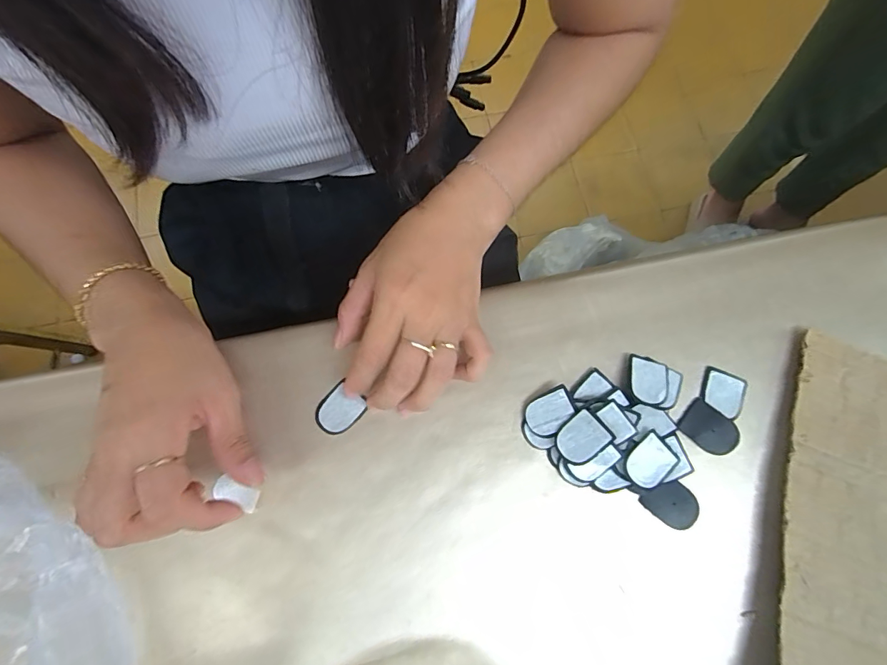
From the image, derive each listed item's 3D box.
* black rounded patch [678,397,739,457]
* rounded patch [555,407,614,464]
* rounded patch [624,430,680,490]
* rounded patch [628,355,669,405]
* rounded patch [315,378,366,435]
[{"bbox_3d":[0.177,0.065,0.279,0.035,0.006,0.027,40,74,14],"label":"black rounded patch"},{"bbox_3d":[0.087,0.068,0.266,0.032,0.004,0.026,-43,65,3],"label":"rounded patch"},{"bbox_3d":[0.130,0.082,0.264,0.033,0.007,0.026,-41,74,-15],"label":"rounded patch"},{"bbox_3d":[0.139,0.033,0.283,0.026,0.004,0.033,14,62,1],"label":"rounded patch"},{"bbox_3d":[-0.071,0.052,0.281,0.031,0.004,0.028,-39,74,-14],"label":"rounded patch"}]

